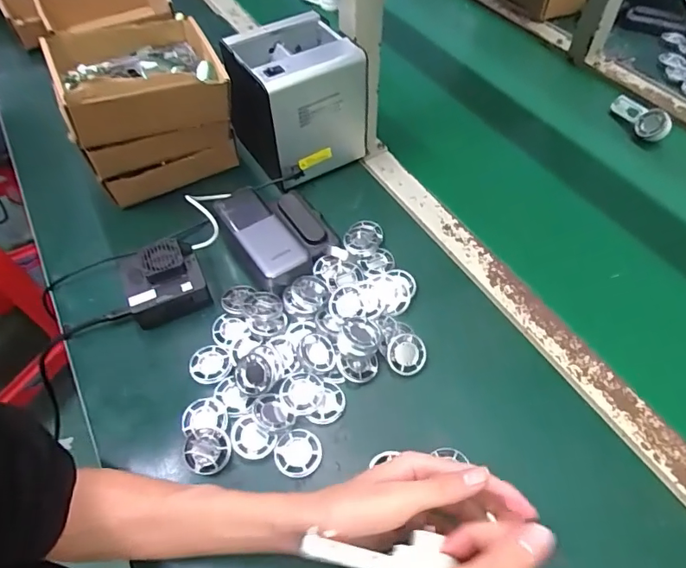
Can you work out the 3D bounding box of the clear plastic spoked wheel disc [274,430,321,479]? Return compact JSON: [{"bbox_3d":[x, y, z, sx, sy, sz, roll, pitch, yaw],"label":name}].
[{"bbox_3d":[-0.039,0.147,0.428,0.040,0.006,0.038,0,54,0],"label":"clear plastic spoked wheel disc"}]

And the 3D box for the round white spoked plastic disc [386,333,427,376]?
[{"bbox_3d":[0.061,0.068,0.472,0.036,0.004,0.038,0,88,0],"label":"round white spoked plastic disc"}]

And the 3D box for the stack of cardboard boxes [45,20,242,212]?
[{"bbox_3d":[-0.236,-0.216,0.602,0.170,0.160,0.168,-24,57,-16],"label":"stack of cardboard boxes"}]

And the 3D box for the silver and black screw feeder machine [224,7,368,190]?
[{"bbox_3d":[-0.059,-0.223,0.611,0.126,0.150,0.125,-30,59,-20],"label":"silver and black screw feeder machine"}]

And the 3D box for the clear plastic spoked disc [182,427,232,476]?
[{"bbox_3d":[-0.117,0.143,0.421,0.041,0.012,0.036,4,54,3],"label":"clear plastic spoked disc"}]

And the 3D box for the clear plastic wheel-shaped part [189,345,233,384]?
[{"bbox_3d":[-0.128,0.079,0.479,0.041,0.009,0.040,0,54,0],"label":"clear plastic wheel-shaped part"}]

